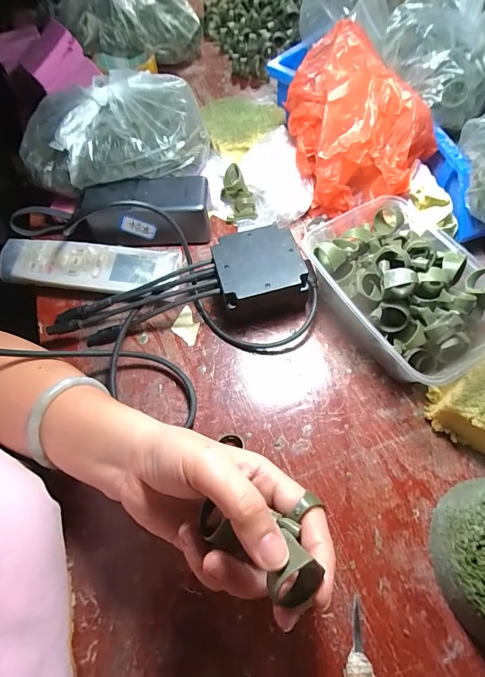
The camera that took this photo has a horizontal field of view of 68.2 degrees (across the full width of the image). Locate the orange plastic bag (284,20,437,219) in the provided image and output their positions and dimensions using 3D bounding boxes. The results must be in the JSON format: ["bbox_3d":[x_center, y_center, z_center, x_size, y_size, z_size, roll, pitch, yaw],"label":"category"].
[{"bbox_3d":[0.100,-0.195,0.347,0.147,0.116,0.093,36,71,21],"label":"orange plastic bag"}]

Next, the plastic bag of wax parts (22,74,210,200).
[{"bbox_3d":[-0.140,-0.210,0.375,0.201,0.078,0.088,-3,62,3],"label":"plastic bag of wax parts"}]

